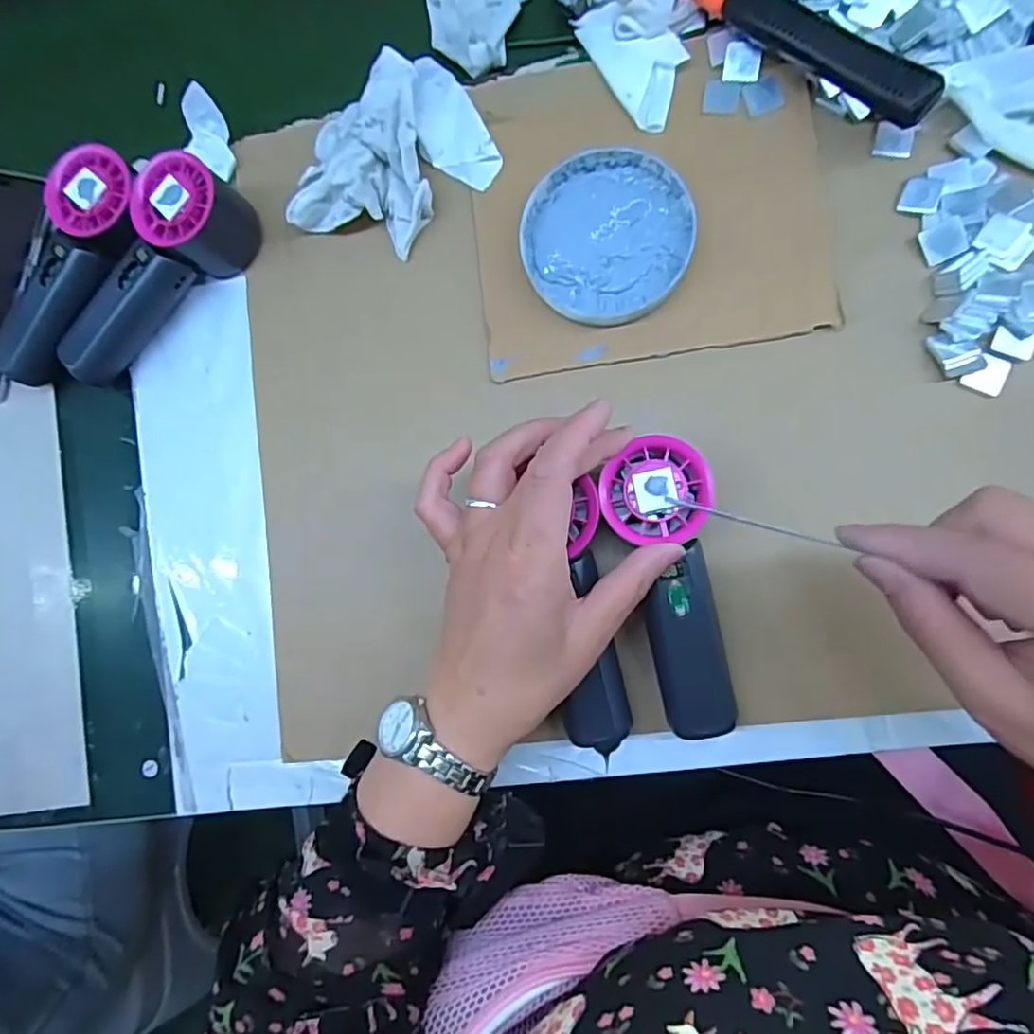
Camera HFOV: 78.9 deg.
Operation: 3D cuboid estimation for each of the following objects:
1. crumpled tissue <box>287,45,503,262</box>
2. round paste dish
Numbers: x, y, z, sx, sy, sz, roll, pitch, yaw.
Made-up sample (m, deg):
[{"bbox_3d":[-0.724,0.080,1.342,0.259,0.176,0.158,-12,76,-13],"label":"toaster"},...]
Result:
[{"bbox_3d":[-0.085,-0.228,0.386,0.137,0.045,0.111,-30,82,5],"label":"crumpled tissue"},{"bbox_3d":[0.054,-0.167,0.375,0.101,0.014,0.097,-1,86,8],"label":"round paste dish"}]

